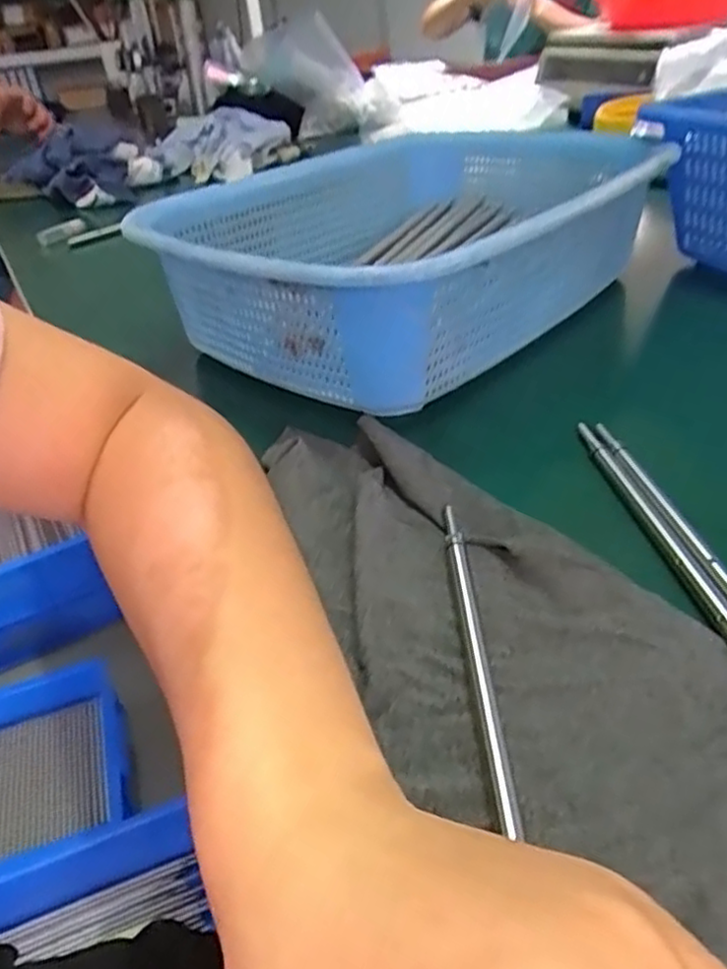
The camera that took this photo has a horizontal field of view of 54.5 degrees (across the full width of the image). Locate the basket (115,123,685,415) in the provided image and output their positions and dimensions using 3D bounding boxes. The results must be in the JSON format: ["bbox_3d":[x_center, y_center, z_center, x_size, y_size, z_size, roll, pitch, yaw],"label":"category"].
[{"bbox_3d":[0.037,-0.150,0.464,0.215,0.089,0.303,23,45,35],"label":"basket"}]

